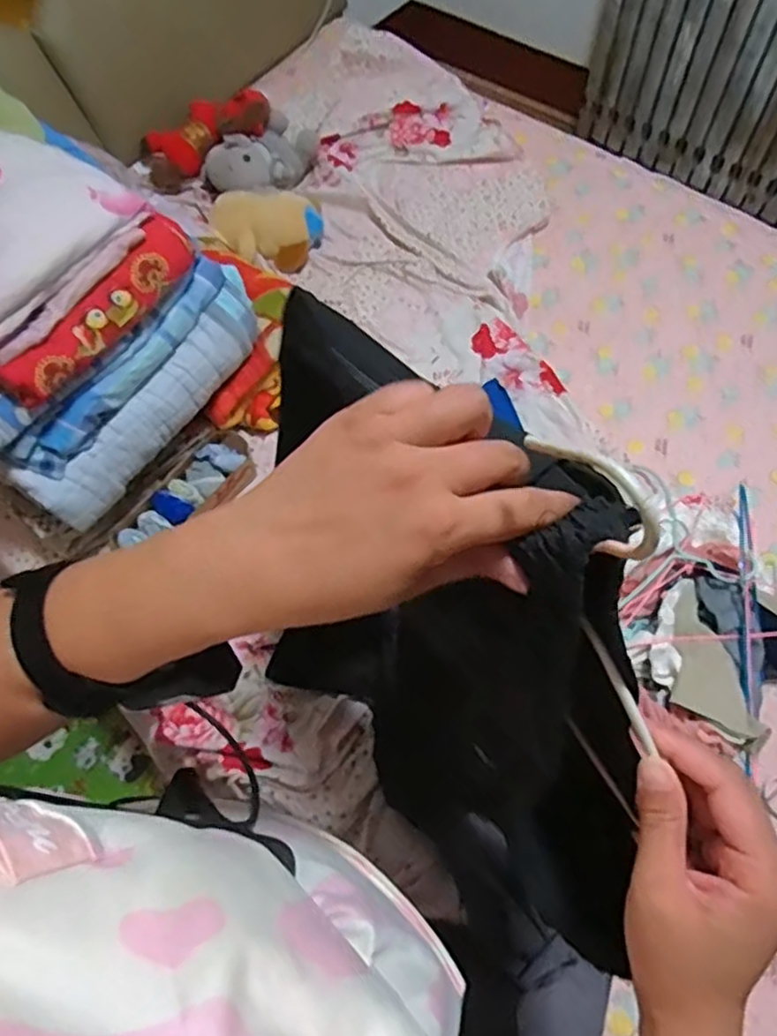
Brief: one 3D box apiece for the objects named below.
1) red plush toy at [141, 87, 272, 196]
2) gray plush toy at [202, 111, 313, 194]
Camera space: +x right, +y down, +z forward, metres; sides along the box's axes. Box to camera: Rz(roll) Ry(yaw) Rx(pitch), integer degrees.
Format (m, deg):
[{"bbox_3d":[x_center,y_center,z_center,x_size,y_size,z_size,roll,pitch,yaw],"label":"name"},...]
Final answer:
[{"bbox_3d":[-0.439,-0.891,1.608,0.339,0.112,0.135,-22,61,17],"label":"red plush toy"},{"bbox_3d":[-0.279,-0.838,1.589,0.127,0.094,0.293,37,54,17],"label":"gray plush toy"}]

